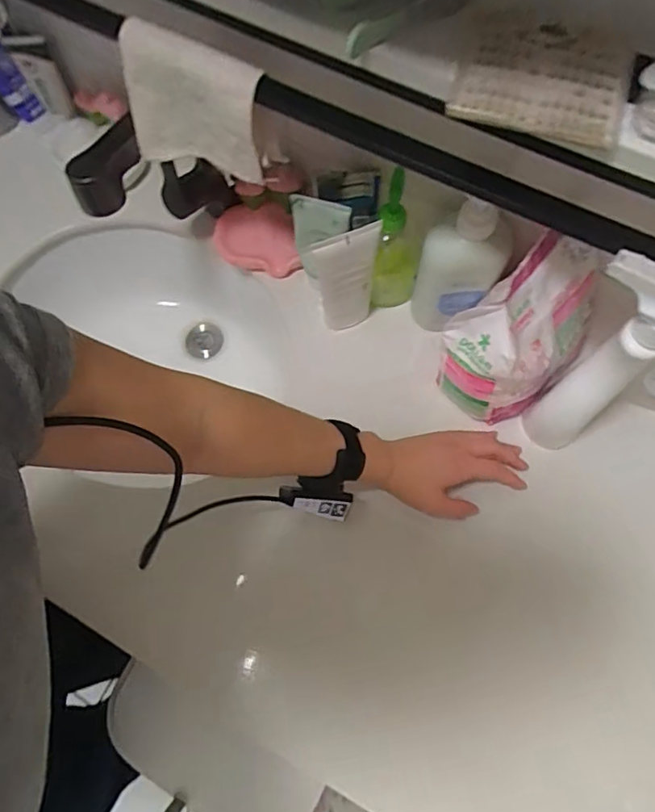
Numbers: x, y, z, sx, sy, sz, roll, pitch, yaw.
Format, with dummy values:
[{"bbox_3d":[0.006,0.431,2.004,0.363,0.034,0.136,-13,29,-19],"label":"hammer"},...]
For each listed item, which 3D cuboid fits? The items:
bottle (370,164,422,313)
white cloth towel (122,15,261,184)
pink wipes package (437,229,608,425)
[{"bbox_3d":[0.080,-0.179,0.608,0.050,0.162,0.064,6,70,4],"label":"bottle"},{"bbox_3d":[-0.114,-0.256,0.473,0.131,0.111,0.043,23,72,10],"label":"white cloth towel"},{"bbox_3d":[0.203,-0.072,0.544,0.155,0.185,0.097,-37,73,-11],"label":"pink wipes package"}]

